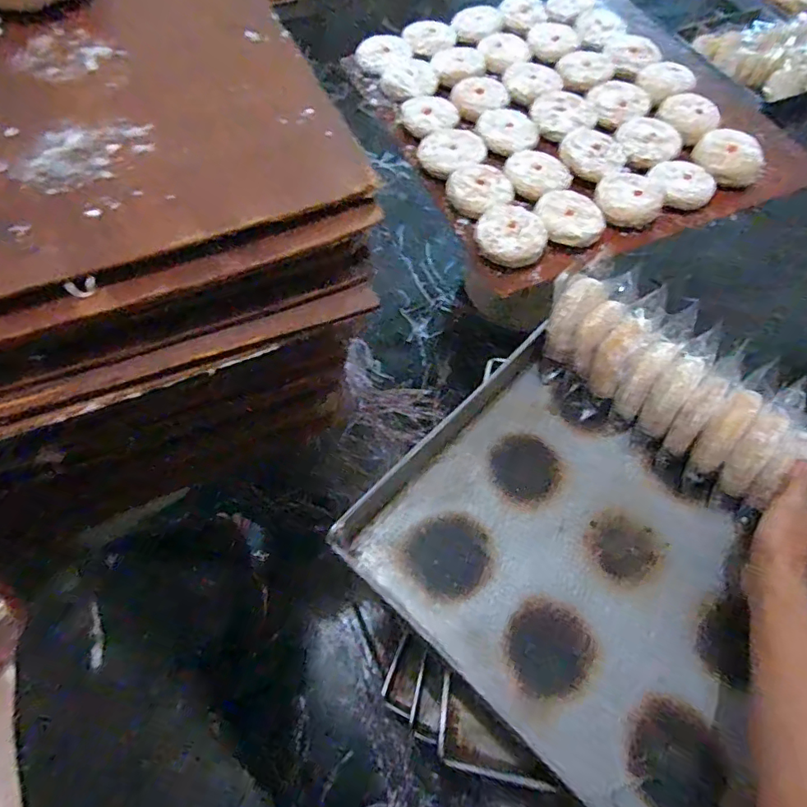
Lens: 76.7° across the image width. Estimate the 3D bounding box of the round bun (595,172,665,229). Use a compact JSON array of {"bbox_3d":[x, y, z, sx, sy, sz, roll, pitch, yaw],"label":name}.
[{"bbox_3d":[0.307,-0.279,0.697,0.086,0.029,0.074,21,63,7],"label":"round bun"}]

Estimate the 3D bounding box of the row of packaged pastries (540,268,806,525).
[{"bbox_3d":[0.283,-0.014,0.524,0.298,0.112,0.112,39,67,16],"label":"row of packaged pastries"}]

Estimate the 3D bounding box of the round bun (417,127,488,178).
[{"bbox_3d":[0.074,-0.364,0.740,0.092,0.035,0.095,1,62,-3],"label":"round bun"}]

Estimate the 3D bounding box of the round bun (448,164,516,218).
[{"bbox_3d":[0.108,-0.294,0.702,0.085,0.032,0.069,32,65,13],"label":"round bun"}]

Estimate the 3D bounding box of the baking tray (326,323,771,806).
[{"bbox_3d":[0.206,0.142,0.481,0.416,0.059,0.380,41,67,17],"label":"baking tray"}]

